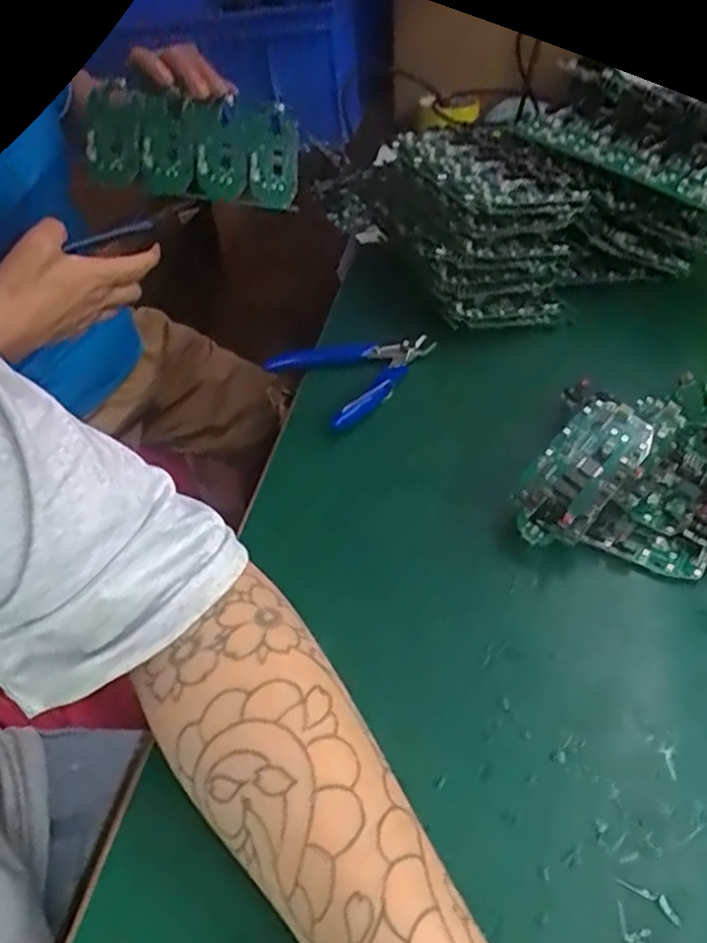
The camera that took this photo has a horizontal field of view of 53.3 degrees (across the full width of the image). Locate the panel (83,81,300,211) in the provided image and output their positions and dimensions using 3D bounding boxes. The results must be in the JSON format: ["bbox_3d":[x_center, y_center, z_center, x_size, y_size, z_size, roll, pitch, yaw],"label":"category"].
[{"bbox_3d":[-0.145,-0.297,0.648,0.188,0.094,0.018,0,-2,-14],"label":"panel"}]

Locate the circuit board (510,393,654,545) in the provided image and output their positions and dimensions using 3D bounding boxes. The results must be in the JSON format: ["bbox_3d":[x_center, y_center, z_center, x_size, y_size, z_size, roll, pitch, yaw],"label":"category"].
[{"bbox_3d":[0.127,-0.002,0.395,0.045,0.016,0.098,29,67,30],"label":"circuit board"}]

